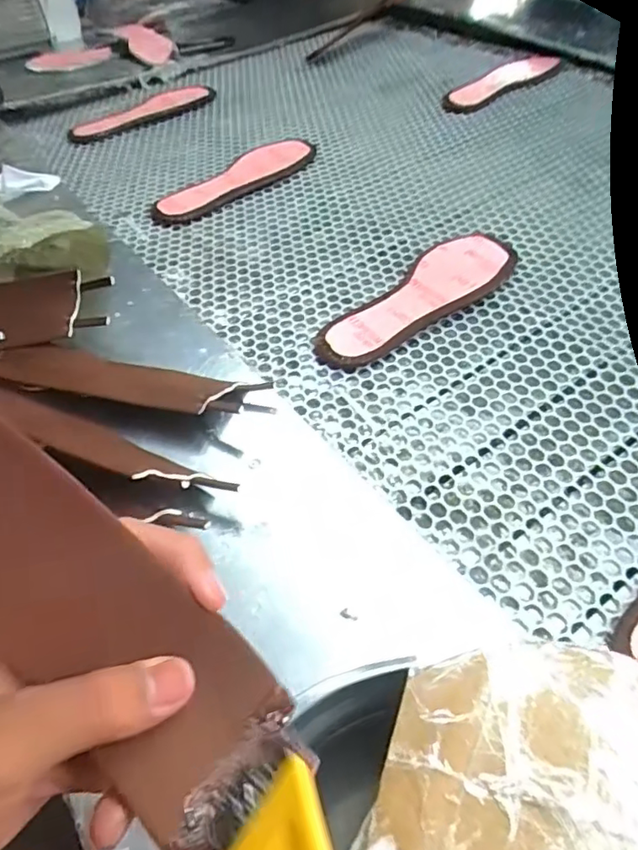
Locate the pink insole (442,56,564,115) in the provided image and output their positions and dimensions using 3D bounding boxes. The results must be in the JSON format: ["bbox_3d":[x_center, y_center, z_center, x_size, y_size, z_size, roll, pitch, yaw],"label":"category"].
[{"bbox_3d":[0.291,-0.550,0.901,0.239,0.011,0.064,-29,69,-16],"label":"pink insole"}]

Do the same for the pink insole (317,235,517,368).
[{"bbox_3d":[0.102,-0.129,0.564,0.244,0.025,0.080,-34,55,-27],"label":"pink insole"}]

